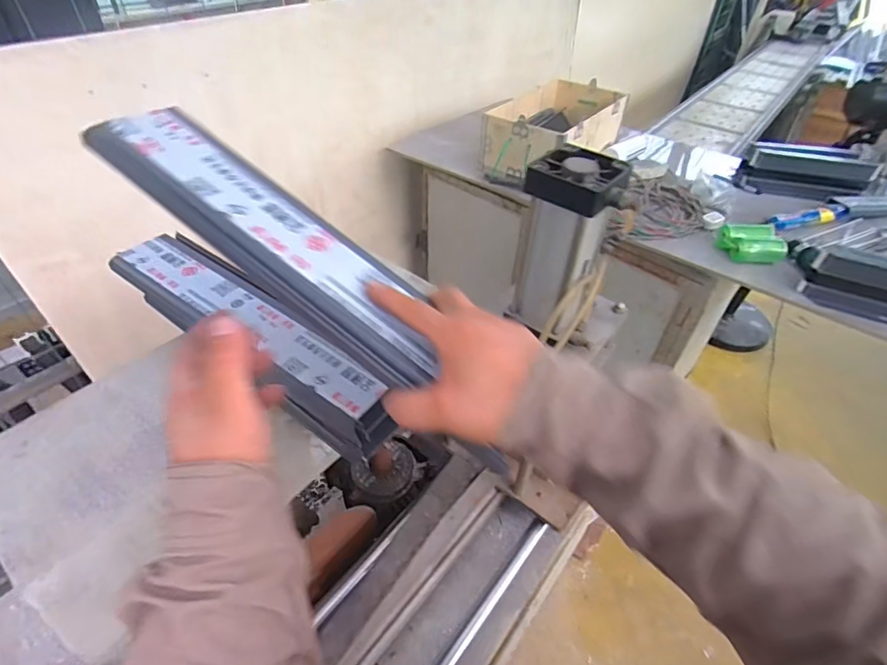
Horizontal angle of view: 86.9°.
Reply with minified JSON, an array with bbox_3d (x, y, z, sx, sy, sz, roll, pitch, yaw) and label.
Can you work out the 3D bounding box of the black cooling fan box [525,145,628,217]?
[{"bbox_3d":[0.160,-0.183,0.557,0.097,0.033,0.106,28,48,25],"label":"black cooling fan box"}]

